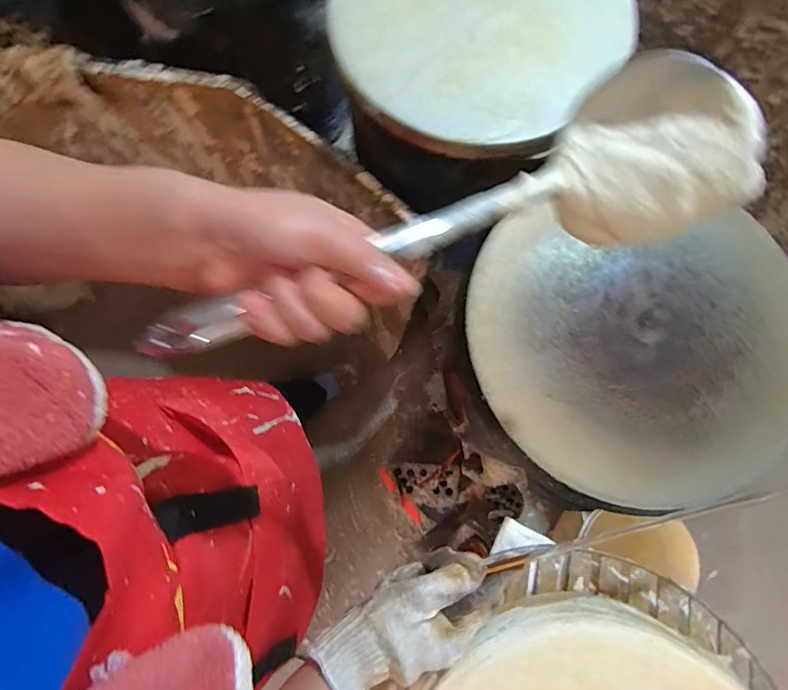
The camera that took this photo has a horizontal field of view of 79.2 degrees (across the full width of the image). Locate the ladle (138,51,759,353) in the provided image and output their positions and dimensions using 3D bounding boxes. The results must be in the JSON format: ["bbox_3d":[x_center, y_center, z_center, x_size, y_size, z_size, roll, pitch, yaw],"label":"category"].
[{"bbox_3d":[0.034,-0.063,0.267,0.336,0.059,0.093,-23,79,-5],"label":"ladle"}]

